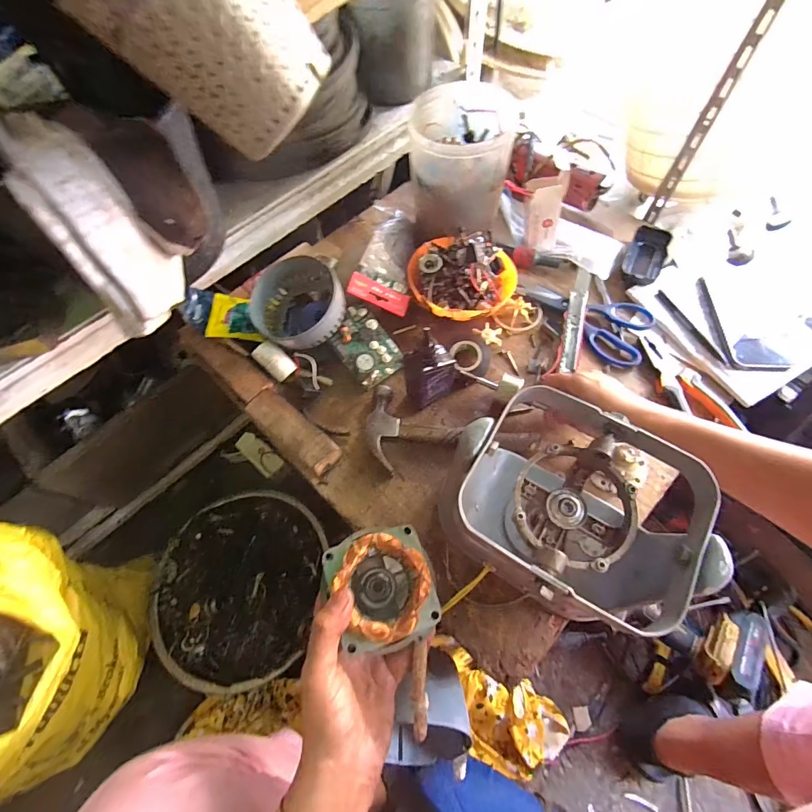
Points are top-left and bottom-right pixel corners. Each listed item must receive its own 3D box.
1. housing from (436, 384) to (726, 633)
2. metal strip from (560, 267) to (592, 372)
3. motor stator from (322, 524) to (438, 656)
[{"bbox_3d":[0.137,0.087,0.347,0.189,0.126,0.150,21,67,13],"label":"housing"},{"bbox_3d":[0.234,-0.121,0.549,0.027,0.009,0.162,13,71,9],"label":"metal strip"},{"bbox_3d":[-0.017,0.145,0.317,0.077,0.069,0.081,-16,64,-5],"label":"motor stator"}]

